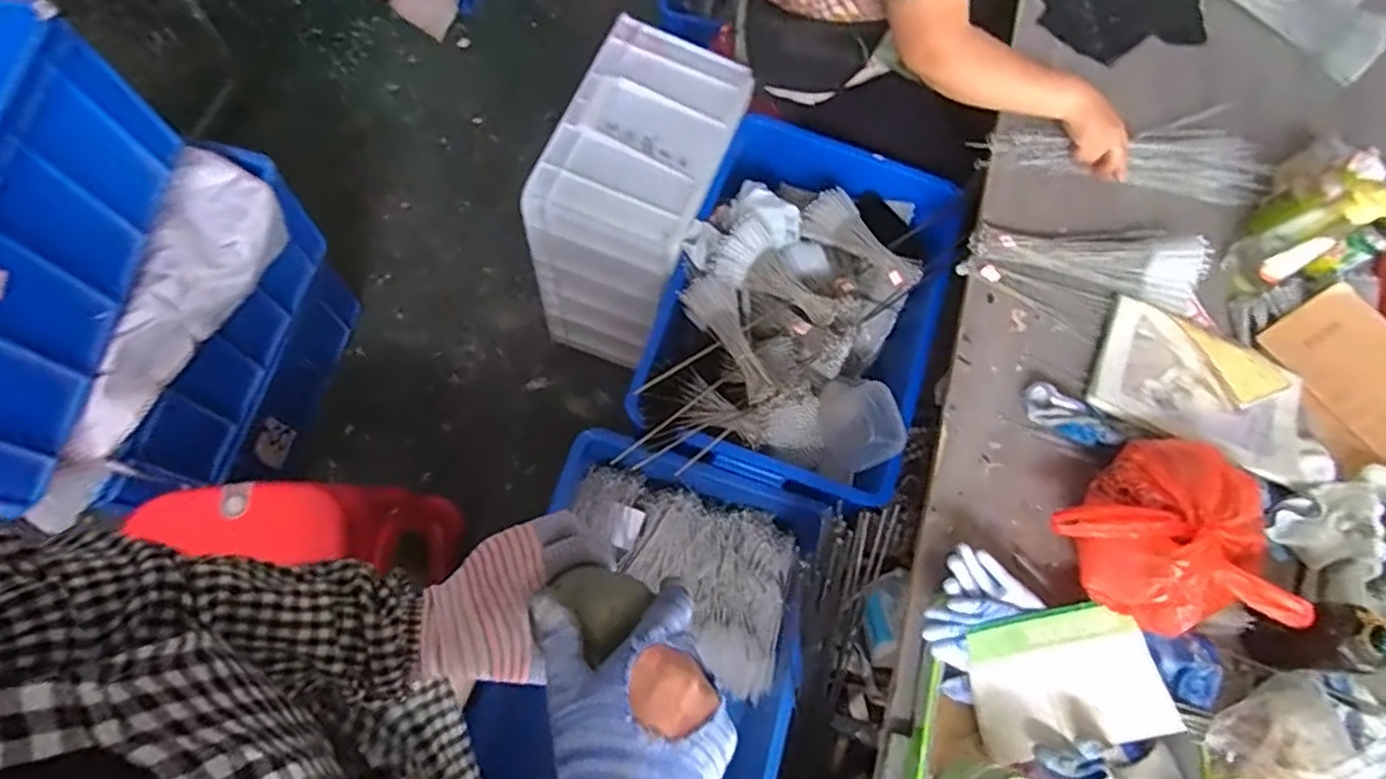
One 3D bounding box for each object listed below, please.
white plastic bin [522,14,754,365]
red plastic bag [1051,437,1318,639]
[{"bbox_3d":[-0.089,-0.329,1.310,0.269,0.504,0.416,26,71,7],"label":"white plastic bin"},{"bbox_3d":[0.559,0.177,0.771,0.227,0.101,0.233,-32,74,-12],"label":"red plastic bag"}]

